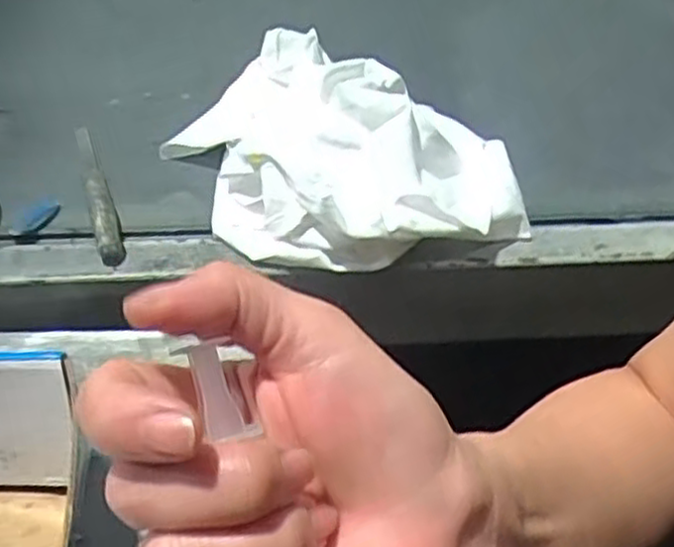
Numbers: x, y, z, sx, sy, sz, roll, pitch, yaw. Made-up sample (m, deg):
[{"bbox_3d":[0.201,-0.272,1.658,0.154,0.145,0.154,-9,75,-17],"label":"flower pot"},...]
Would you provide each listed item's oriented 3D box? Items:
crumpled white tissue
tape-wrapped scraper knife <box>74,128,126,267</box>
[{"bbox_3d":[-0.002,-0.099,0.555,0.195,0.067,0.256,-22,47,-26],"label":"crumpled white tissue"},{"bbox_3d":[-0.176,-0.064,0.556,0.018,0.016,0.173,-13,44,-17],"label":"tape-wrapped scraper knife"}]

